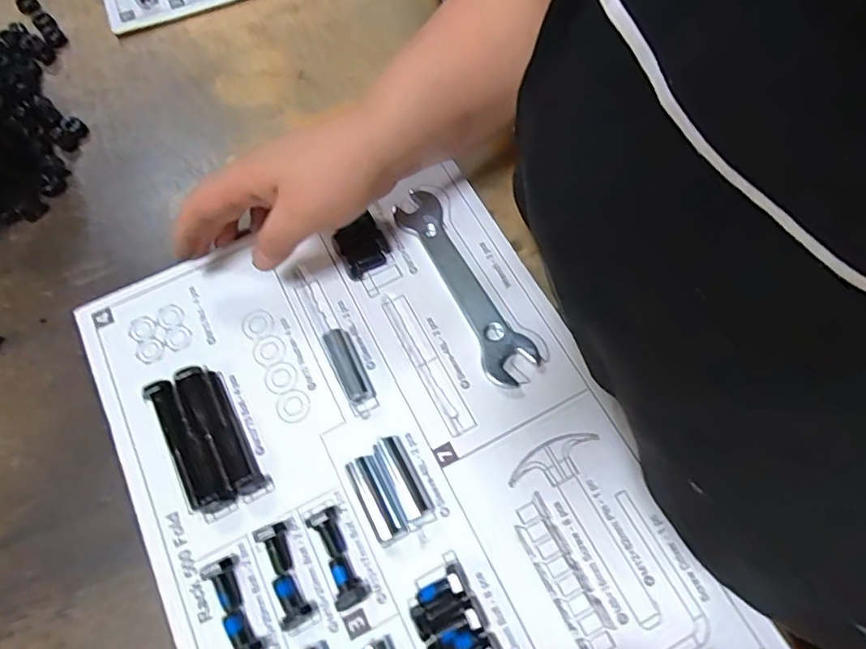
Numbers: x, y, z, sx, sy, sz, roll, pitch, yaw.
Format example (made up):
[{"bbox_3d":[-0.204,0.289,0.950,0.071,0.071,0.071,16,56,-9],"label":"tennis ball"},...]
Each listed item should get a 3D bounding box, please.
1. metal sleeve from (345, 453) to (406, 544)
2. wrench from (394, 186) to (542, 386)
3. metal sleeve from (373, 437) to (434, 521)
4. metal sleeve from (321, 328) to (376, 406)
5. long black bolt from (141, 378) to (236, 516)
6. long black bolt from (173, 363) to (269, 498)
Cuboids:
[{"bbox_3d":[-0.033,0.098,0.318,0.017,0.013,0.047,-27,69,-9],"label":"metal sleeve"},{"bbox_3d":[0.019,-0.028,0.371,0.033,0.008,0.152,-27,69,-9],"label":"wrench"},{"bbox_3d":[-0.018,0.088,0.321,0.017,0.013,0.048,-26,69,-9],"label":"metal sleeve"},{"bbox_3d":[-0.054,0.024,0.348,0.017,0.014,0.050,-25,69,-8],"label":"metal sleeve"},{"bbox_3d":[-0.147,0.072,0.331,0.025,0.015,0.085,-33,70,-11],"label":"long black bolt"},{"bbox_3d":[-0.127,0.061,0.335,0.021,0.017,0.086,-33,70,-11],"label":"long black bolt"}]

